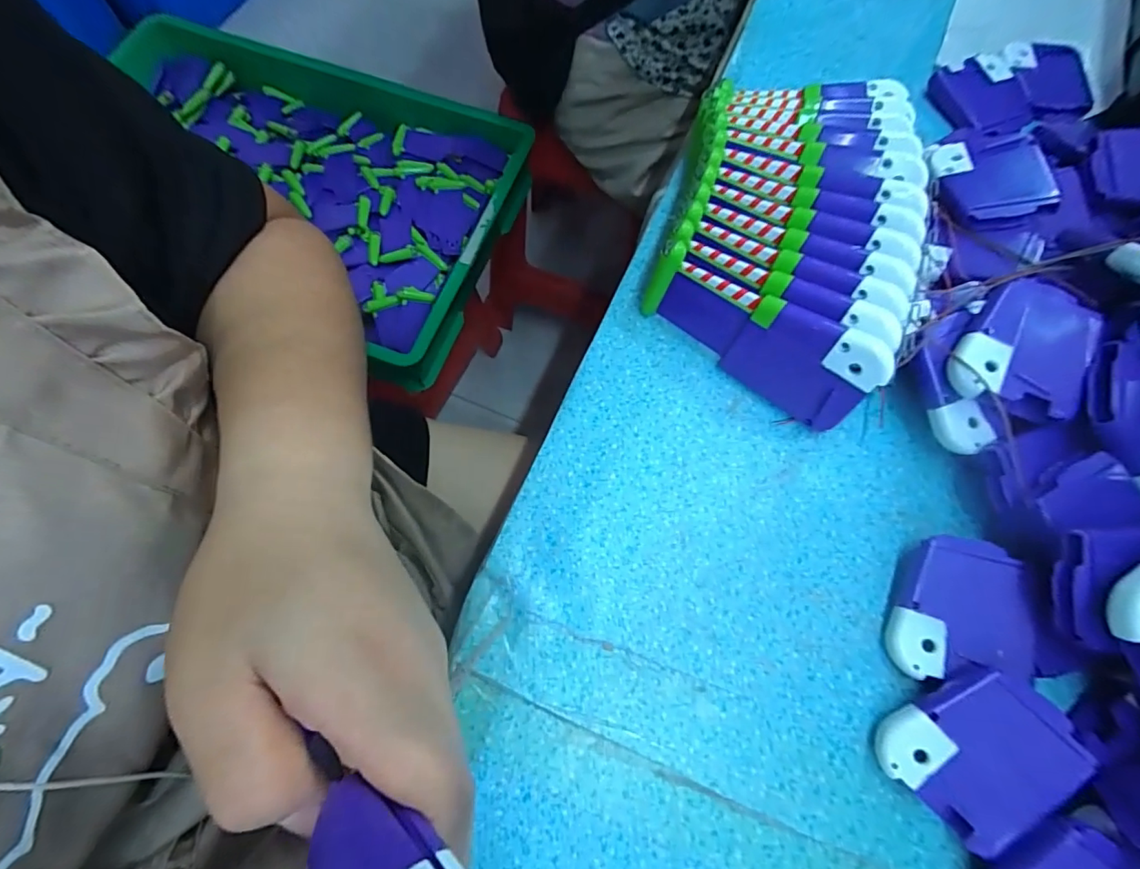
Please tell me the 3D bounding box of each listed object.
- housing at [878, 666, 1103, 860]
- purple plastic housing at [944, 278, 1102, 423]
[{"bbox_3d":[0.160,0.124,0.200,0.062,0.012,0.049,-39,71,2],"label":"housing"},{"bbox_3d":[0.205,-0.040,0.231,0.049,0.009,0.060,23,81,11],"label":"purple plastic housing"}]

